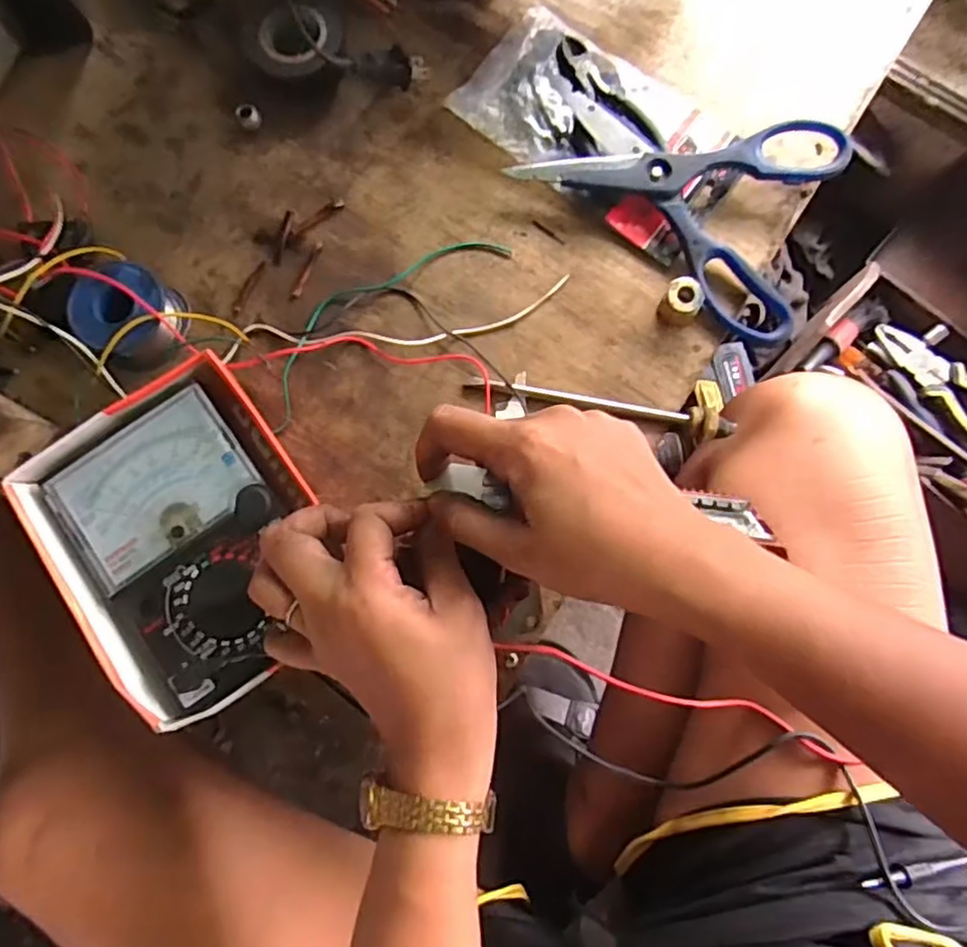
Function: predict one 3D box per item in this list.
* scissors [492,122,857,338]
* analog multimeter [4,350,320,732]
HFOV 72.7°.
[{"bbox_3d":[0.130,-0.179,0.399,0.184,0.025,0.133,34,82,6],"label":"scissors"},{"bbox_3d":[-0.156,0.036,0.357,0.124,0.037,0.160,-34,82,-5],"label":"analog multimeter"}]

